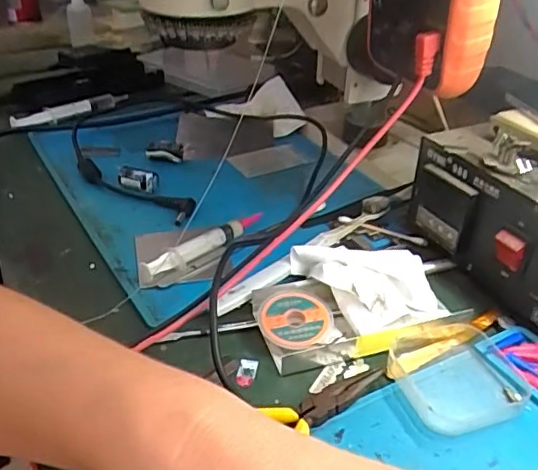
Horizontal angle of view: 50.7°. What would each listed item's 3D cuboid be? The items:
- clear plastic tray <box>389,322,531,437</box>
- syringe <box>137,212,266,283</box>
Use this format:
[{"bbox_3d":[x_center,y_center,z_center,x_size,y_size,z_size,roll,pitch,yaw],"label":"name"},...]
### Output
[{"bbox_3d":[0.107,0.078,0.321,0.068,0.014,0.069,-7,34,-11],"label":"clear plastic tray"},{"bbox_3d":[-0.045,0.005,0.419,0.109,0.019,0.012,-27,42,-35],"label":"syringe"}]

